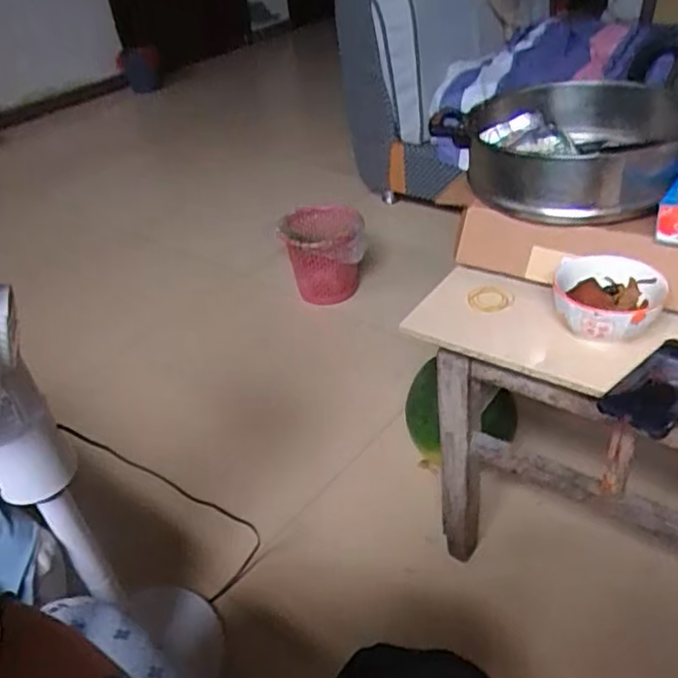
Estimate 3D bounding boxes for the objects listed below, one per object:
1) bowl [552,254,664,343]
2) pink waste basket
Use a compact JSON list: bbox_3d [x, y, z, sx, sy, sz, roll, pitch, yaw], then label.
[{"bbox_3d":[0.337,-0.051,0.794,0.120,0.066,0.137,6,39,17],"label":"bowl"},{"bbox_3d":[-0.041,-0.236,1.859,0.228,0.281,0.220,-8,37,-1],"label":"pink waste basket"}]

